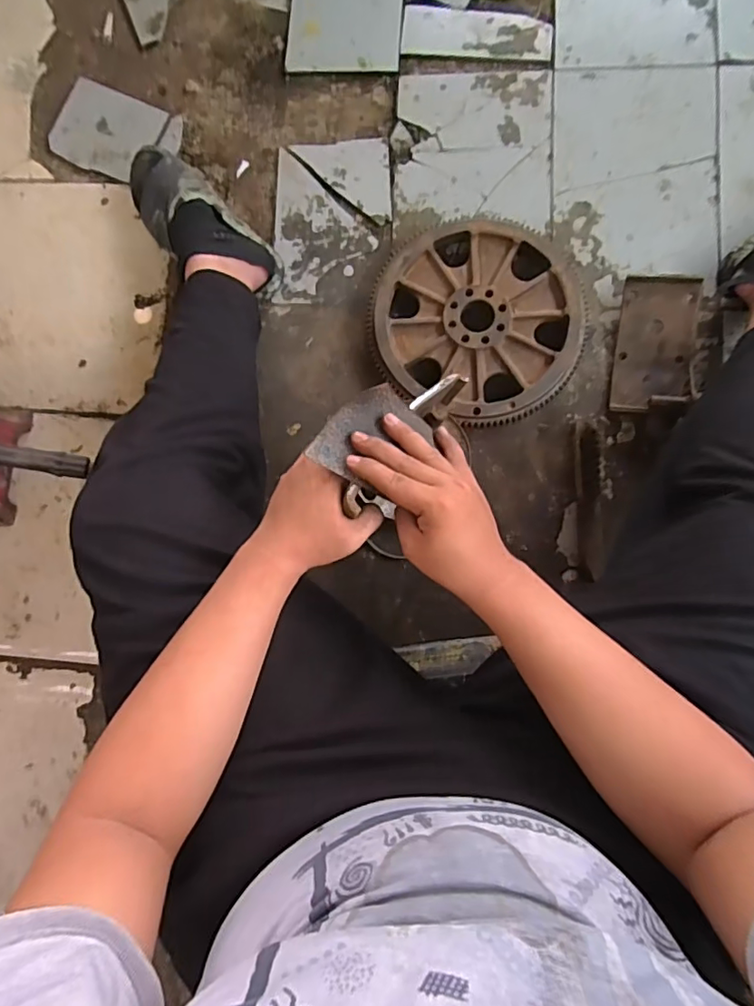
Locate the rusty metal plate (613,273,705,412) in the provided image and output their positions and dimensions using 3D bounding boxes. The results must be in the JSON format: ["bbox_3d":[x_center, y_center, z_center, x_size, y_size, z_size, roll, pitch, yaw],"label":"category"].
[{"bbox_3d":[0.418,-0.237,0.813,0.105,0.028,0.197,7,91,18],"label":"rusty metal plate"}]

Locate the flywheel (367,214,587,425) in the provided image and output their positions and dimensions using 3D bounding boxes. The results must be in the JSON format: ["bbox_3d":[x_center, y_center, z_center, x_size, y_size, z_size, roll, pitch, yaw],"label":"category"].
[{"bbox_3d":[0.153,-0.270,0.828,0.317,0.059,0.299,0,86,4],"label":"flywheel"}]

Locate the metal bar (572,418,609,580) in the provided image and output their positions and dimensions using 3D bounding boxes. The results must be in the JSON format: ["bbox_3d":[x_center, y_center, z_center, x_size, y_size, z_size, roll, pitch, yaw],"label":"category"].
[{"bbox_3d":[0.318,-0.003,0.812,0.034,0.038,0.228,-1,85,4],"label":"metal bar"}]

